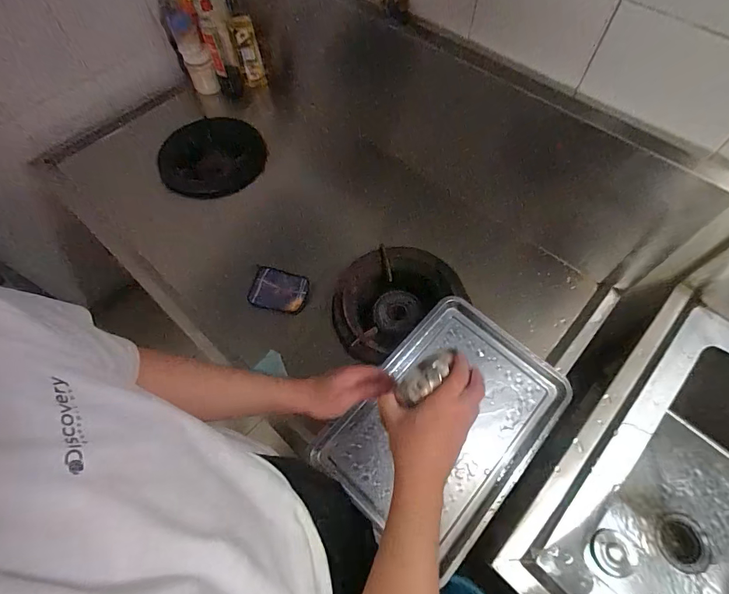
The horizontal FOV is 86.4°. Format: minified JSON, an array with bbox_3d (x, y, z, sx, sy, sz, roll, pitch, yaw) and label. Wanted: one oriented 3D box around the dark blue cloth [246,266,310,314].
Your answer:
[{"bbox_3d":[-0.212,-0.015,0.956,0.141,0.017,0.101,12,81,6],"label":"dark blue cloth"}]

